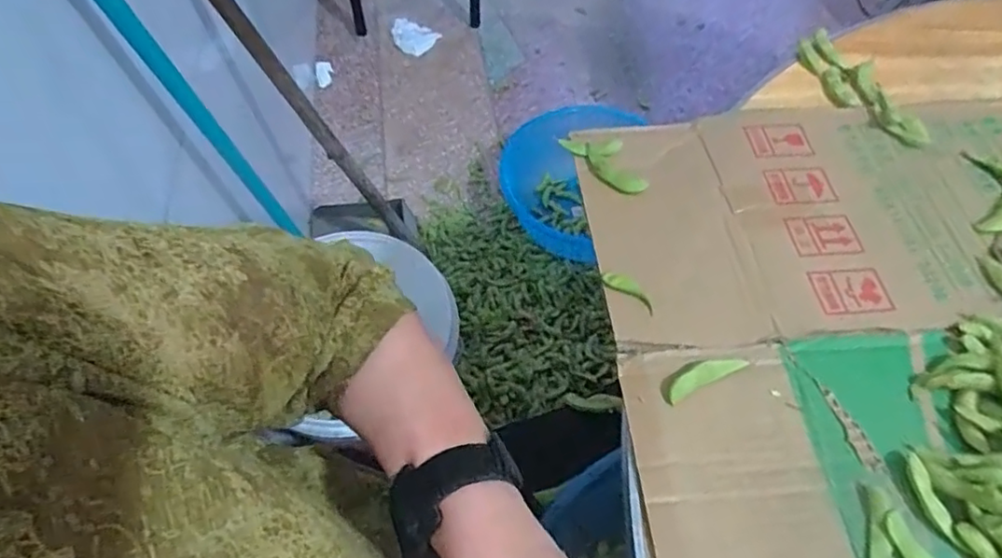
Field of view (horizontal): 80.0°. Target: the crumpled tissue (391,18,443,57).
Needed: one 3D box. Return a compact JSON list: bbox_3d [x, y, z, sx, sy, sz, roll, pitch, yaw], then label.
[{"bbox_3d":[-0.269,-0.732,1.811,0.150,0.062,0.102,19,59,12],"label":"crumpled tissue"}]

